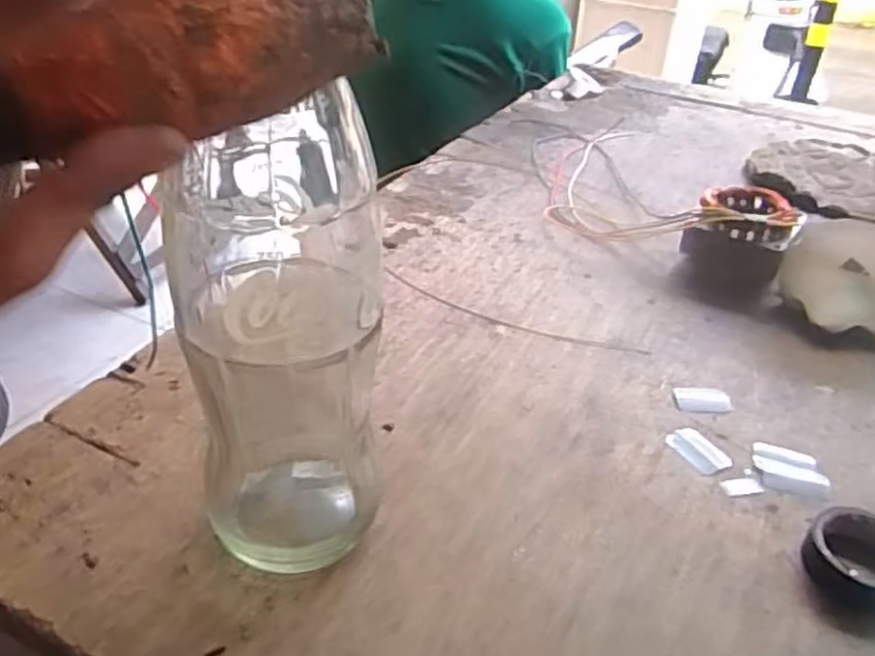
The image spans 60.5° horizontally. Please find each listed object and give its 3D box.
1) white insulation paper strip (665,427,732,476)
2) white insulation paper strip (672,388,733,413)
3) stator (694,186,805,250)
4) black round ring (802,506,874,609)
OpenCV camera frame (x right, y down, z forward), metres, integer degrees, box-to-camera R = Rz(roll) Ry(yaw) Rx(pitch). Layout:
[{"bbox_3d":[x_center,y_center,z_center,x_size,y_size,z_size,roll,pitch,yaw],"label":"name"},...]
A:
[{"bbox_3d":[0.145,0.068,0.418,0.024,0.004,0.033,-15,38,-26],"label":"white insulation paper strip"},{"bbox_3d":[0.161,0.043,0.457,0.035,0.004,0.022,3,34,-1],"label":"white insulation paper strip"},{"bbox_3d":[0.242,-0.091,0.580,0.071,0.020,0.076,16,37,17],"label":"stator"},{"bbox_3d":[0.197,0.106,0.350,0.044,0.019,0.046,3,34,-2],"label":"black round ring"}]

